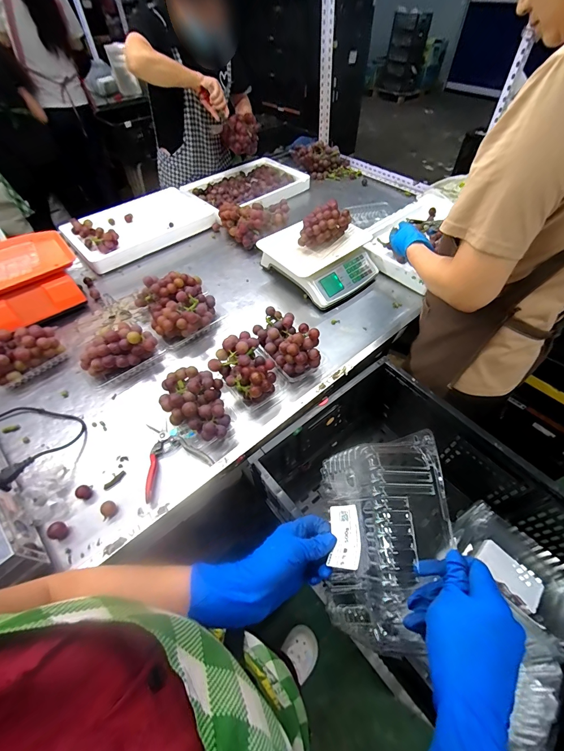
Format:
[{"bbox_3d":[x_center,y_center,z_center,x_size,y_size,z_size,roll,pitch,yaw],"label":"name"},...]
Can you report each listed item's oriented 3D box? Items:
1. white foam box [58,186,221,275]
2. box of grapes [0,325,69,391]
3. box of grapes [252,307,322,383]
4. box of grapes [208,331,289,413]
[{"bbox_3d":[-0.477,-0.524,1.082,0.455,0.071,0.281,-35,59,-23],"label":"white foam box"},{"bbox_3d":[-0.599,-0.051,0.723,0.091,0.083,0.155,32,60,24],"label":"box of grapes"},{"bbox_3d":[0.010,-0.078,0.725,0.094,0.087,0.175,-31,58,-21],"label":"box of grapes"},{"bbox_3d":[-0.071,-0.017,0.687,0.156,0.090,0.120,37,62,26],"label":"box of grapes"}]

